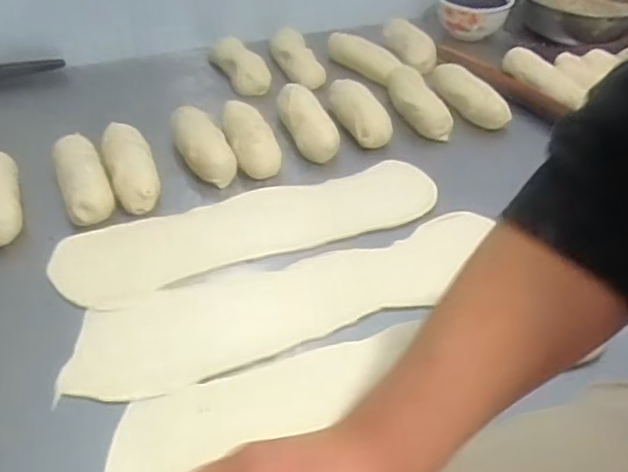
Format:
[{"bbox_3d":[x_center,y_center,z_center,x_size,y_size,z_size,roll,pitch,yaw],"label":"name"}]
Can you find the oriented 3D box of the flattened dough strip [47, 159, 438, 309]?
[{"bbox_3d":[-0.052,-0.012,0.638,0.369,0.007,0.096,-16,44,-21],"label":"flattened dough strip"}]

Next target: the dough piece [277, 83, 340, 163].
[{"bbox_3d":[-0.012,-0.130,0.751,0.034,0.038,0.116,-14,43,-19],"label":"dough piece"}]

